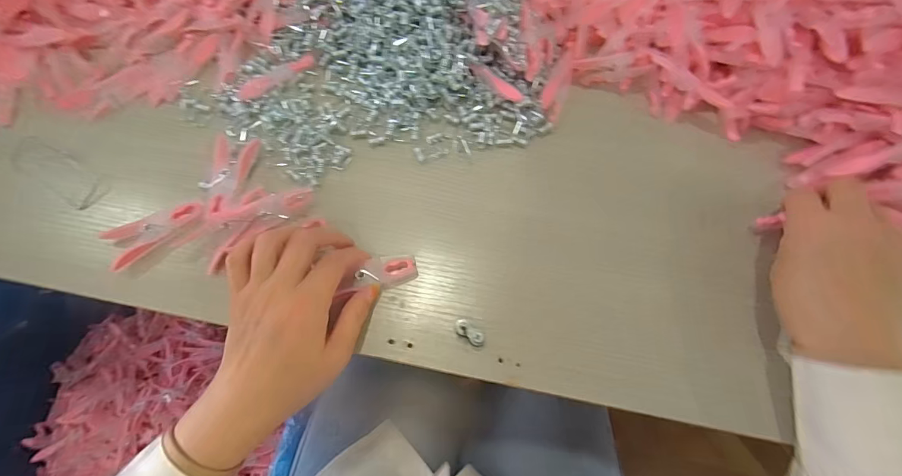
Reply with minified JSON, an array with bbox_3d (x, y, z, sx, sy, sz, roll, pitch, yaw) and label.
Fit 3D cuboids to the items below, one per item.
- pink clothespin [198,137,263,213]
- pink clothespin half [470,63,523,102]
[{"bbox_3d":[-0.192,-0.054,0.346,0.033,0.015,0.071,11,69,4],"label":"pink clothespin"},{"bbox_3d":[0.042,-0.141,0.371,0.055,0.009,0.011,37,73,13],"label":"pink clothespin half"}]

